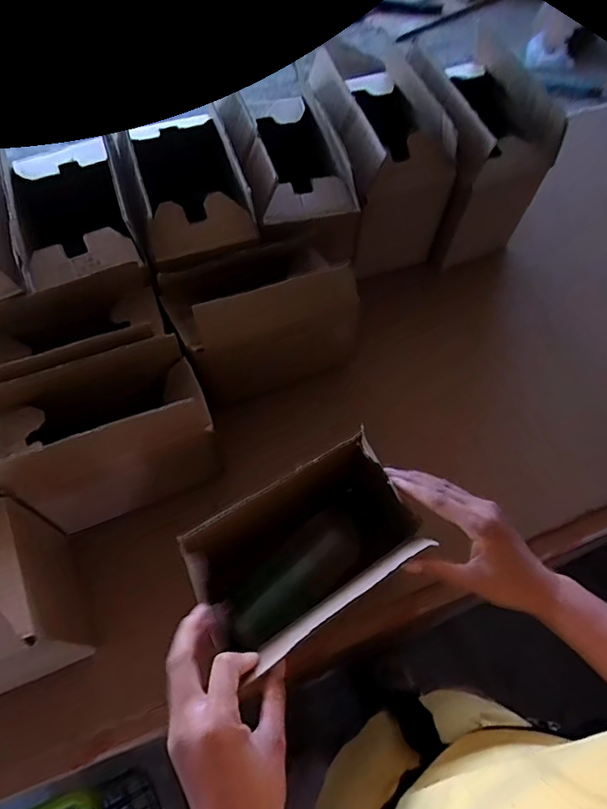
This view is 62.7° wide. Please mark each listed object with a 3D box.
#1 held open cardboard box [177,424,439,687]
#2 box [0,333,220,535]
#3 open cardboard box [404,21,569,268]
[{"bbox_3d":[0.007,0.136,0.478,0.193,0.169,0.130,-30,67,-17],"label":"held open cardboard box"},{"bbox_3d":[-0.202,0.034,0.529,0.197,0.151,0.110,-21,65,-13],"label":"box"},{"bbox_3d":[0.240,-0.371,0.748,0.143,0.217,0.222,-17,64,-11],"label":"open cardboard box"}]

